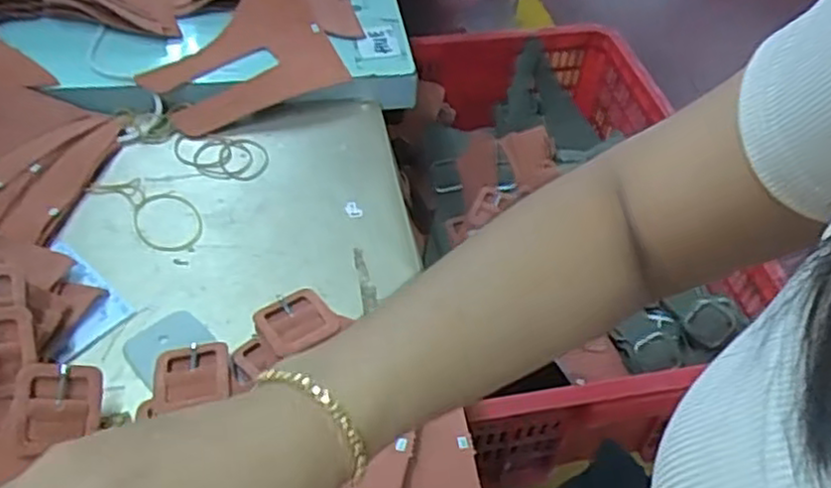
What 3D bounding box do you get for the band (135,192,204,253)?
[{"bbox_3d":[-0.190,-0.017,0.566,0.047,0.005,0.063,-22,53,-22],"label":"band"}]

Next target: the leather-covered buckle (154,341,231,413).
[{"bbox_3d":[-0.141,0.082,0.463,0.047,0.011,0.048,-10,49,-13],"label":"leather-covered buckle"}]

